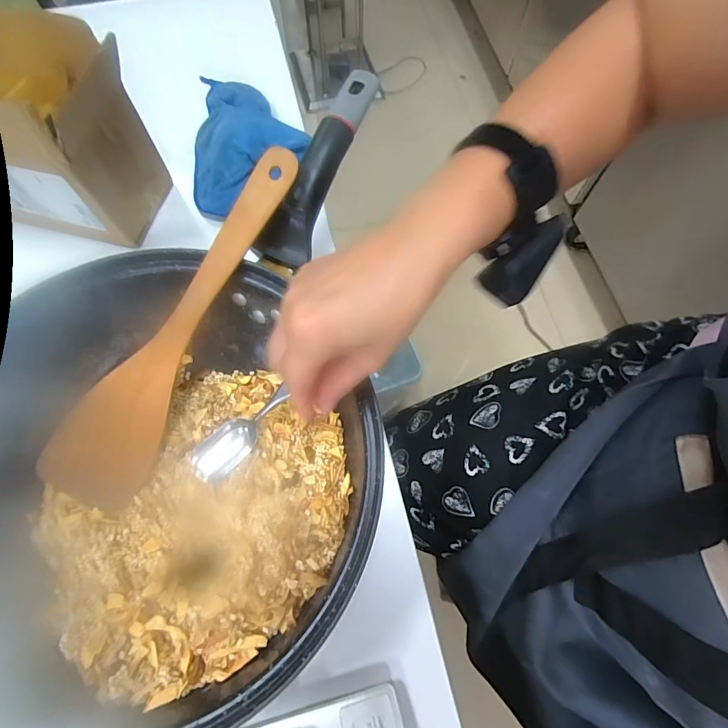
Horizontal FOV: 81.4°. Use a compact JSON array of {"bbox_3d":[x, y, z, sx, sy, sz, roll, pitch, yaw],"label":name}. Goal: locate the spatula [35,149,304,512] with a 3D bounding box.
[{"bbox_3d":[-0.148,-0.024,0.337,0.077,0.024,0.320,37,98,12],"label":"spatula"}]

